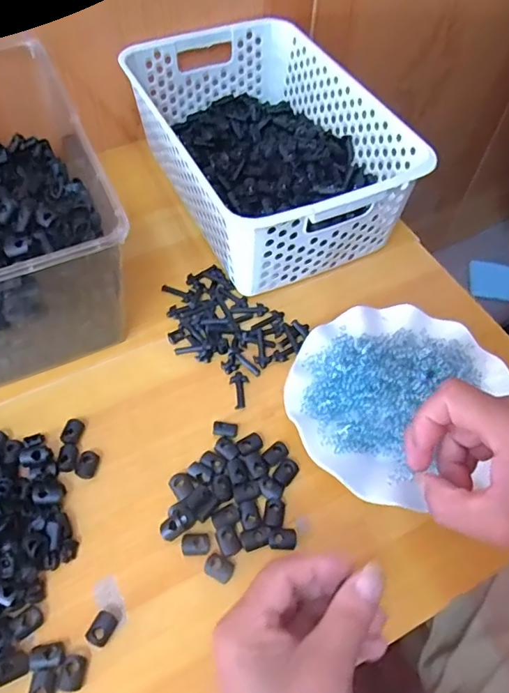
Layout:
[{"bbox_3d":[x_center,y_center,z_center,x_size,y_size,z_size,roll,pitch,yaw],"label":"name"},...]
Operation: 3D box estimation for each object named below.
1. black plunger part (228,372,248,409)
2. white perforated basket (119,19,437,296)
[{"bbox_3d":[-0.013,0.037,0.448,0.016,0.004,0.034,-1,56,-3],"label":"black plunger part"},{"bbox_3d":[0.009,-0.204,0.544,0.201,0.113,0.303,-22,60,-16],"label":"white perforated basket"}]

